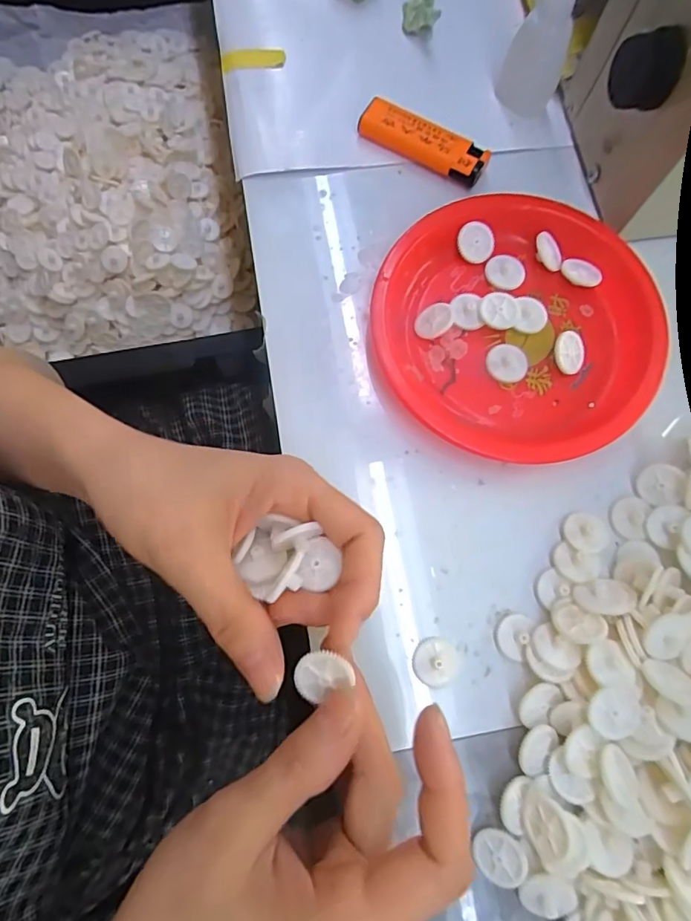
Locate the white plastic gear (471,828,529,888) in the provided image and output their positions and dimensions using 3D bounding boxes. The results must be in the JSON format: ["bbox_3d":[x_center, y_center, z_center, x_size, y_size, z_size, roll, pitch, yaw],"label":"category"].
[{"bbox_3d":[0.065,0.167,0.214,0.019,0.007,0.021,-31,78,-7],"label":"white plastic gear"}]

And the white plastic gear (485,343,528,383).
[{"bbox_3d":[0.088,-0.053,0.275,0.022,0.004,0.021,0,76,1],"label":"white plastic gear"}]

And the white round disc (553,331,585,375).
[{"bbox_3d":[0.120,-0.057,0.272,0.019,0.004,0.022,-34,109,-4],"label":"white round disc"}]

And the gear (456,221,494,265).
[{"bbox_3d":[0.074,-0.124,0.290,0.022,0.004,0.022,-1,99,-8],"label":"gear"}]

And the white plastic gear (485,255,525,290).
[{"bbox_3d":[0.091,-0.107,0.290,0.020,0.004,0.021,0,76,1],"label":"white plastic gear"}]

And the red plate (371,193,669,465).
[{"bbox_3d":[0.094,-0.074,0.274,0.147,0.017,0.143,0,76,1],"label":"red plate"}]

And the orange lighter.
[{"bbox_3d":[0.046,-0.190,0.306,0.079,0.014,0.022,29,78,8],"label":"orange lighter"}]

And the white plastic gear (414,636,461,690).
[{"bbox_3d":[0.043,0.095,0.238,0.022,0.007,0.021,0,76,1],"label":"white plastic gear"}]

